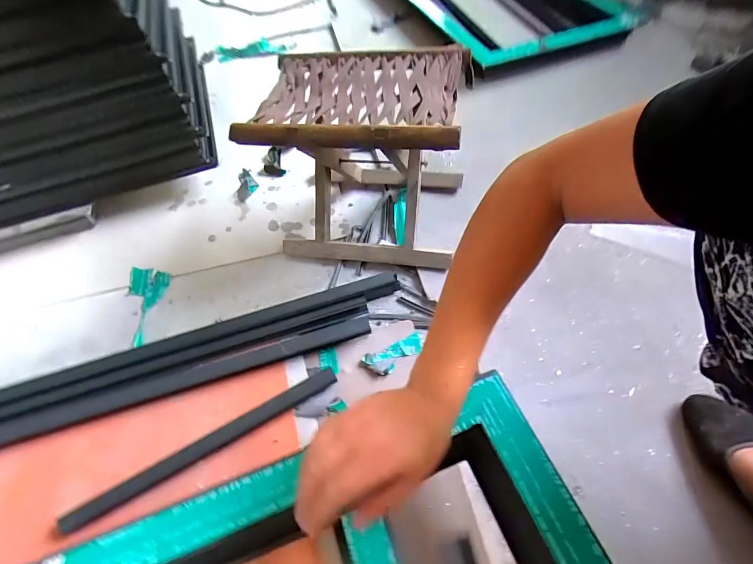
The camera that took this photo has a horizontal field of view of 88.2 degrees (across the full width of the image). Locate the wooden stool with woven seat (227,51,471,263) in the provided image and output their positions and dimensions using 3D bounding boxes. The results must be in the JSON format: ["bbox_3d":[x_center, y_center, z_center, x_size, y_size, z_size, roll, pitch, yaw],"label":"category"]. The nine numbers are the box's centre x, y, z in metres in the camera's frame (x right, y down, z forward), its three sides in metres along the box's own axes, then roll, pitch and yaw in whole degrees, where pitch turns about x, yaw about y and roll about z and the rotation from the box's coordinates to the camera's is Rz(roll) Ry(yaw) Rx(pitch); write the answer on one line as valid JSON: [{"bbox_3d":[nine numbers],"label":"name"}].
[{"bbox_3d":[-0.017,-0.200,0.669,0.307,0.280,0.218,7,55,11],"label":"wooden stool with woven seat"}]

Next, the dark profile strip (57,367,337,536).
[{"bbox_3d":[-0.227,0.224,0.536,0.375,0.024,0.021,-28,56,-14],"label":"dark profile strip"}]

